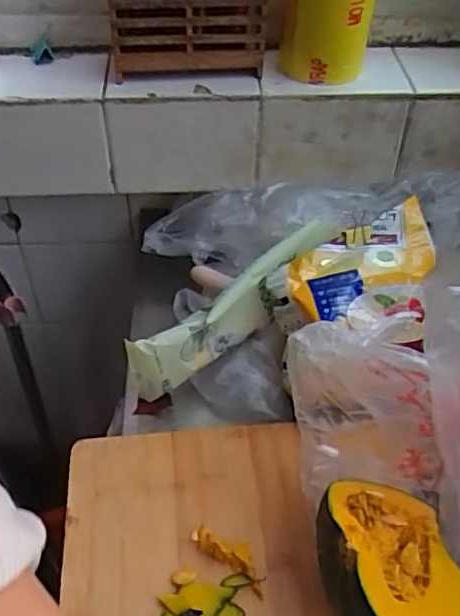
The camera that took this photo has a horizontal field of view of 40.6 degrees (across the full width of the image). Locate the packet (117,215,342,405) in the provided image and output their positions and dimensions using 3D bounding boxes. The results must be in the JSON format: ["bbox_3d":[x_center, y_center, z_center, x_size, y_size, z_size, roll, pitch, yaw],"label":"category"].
[{"bbox_3d":[0.004,-0.002,0.573,0.229,0.089,0.027,-40,56,-10],"label":"packet"}]

